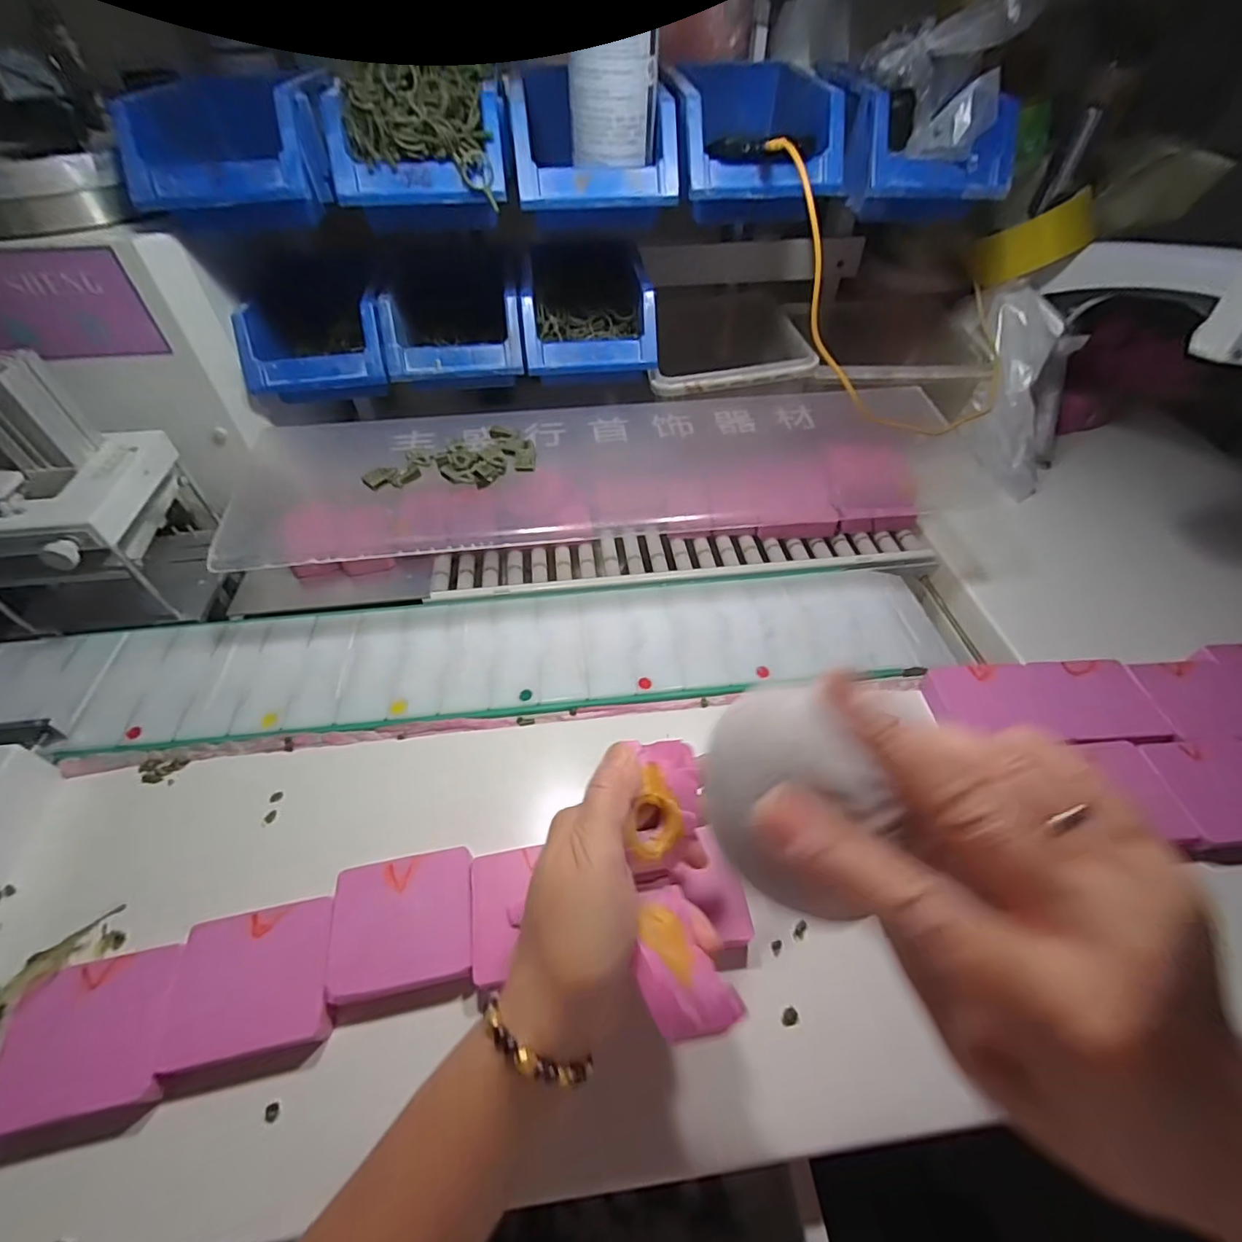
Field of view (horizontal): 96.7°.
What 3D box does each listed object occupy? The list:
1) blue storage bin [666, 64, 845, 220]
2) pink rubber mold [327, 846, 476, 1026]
[{"bbox_3d":[0.105,-0.418,0.476,0.127,0.070,0.198,-3,50,-3],"label":"blue storage bin"},{"bbox_3d":[-0.125,0.180,0.323,0.077,0.027,0.074,-8,50,-7],"label":"pink rubber mold"}]

